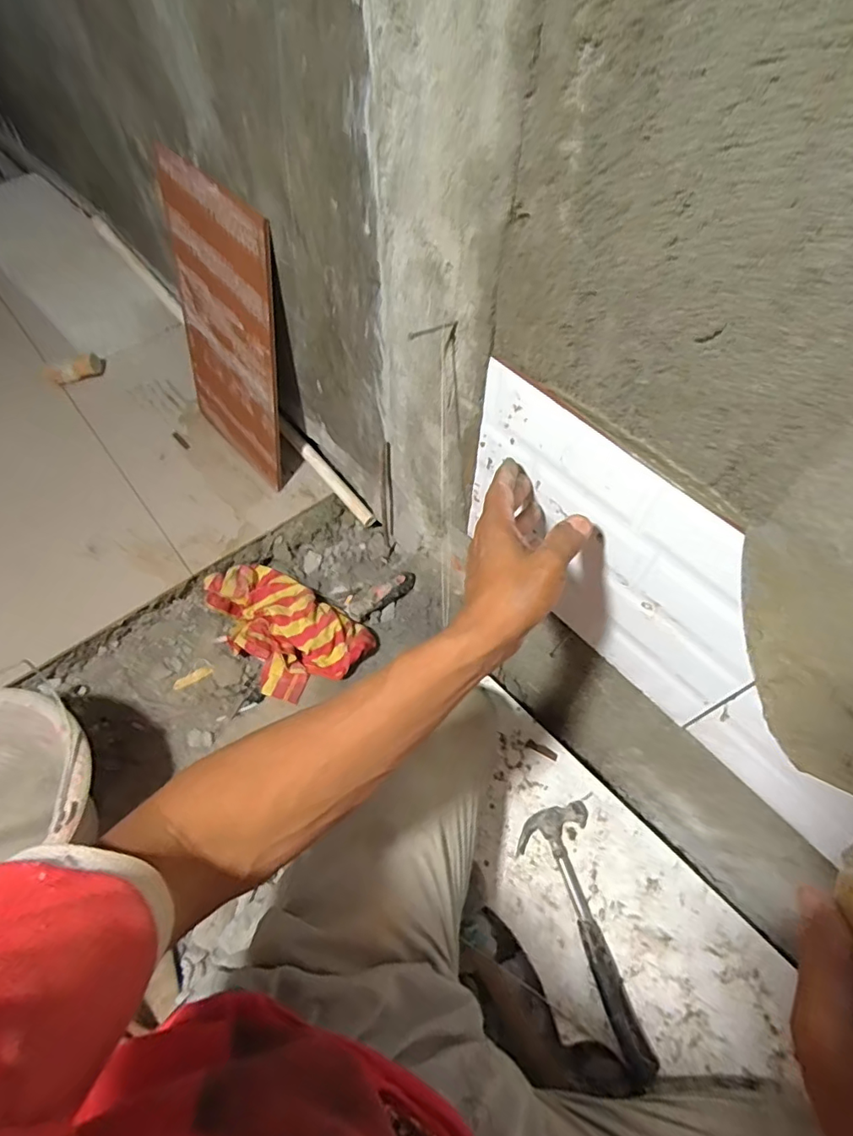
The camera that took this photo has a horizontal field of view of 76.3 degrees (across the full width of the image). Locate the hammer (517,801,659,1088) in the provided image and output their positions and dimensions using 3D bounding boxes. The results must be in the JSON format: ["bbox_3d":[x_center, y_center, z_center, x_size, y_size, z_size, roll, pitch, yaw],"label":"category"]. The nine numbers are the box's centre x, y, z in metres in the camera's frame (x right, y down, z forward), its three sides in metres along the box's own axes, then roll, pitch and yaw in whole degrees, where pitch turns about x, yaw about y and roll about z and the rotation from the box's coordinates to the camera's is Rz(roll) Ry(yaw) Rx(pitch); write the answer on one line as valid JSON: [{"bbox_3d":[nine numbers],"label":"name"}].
[{"bbox_3d":[0.180,0.426,0.630,0.089,0.027,0.269,-7,60,-6],"label":"hammer"}]

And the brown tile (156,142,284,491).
[{"bbox_3d":[-0.283,-0.324,0.767,0.013,0.389,0.239,-33,65,-32],"label":"brown tile"}]

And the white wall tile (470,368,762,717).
[{"bbox_3d":[0.152,-0.008,0.481,0.013,0.240,0.295,-38,67,-21],"label":"white wall tile"}]

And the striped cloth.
[{"bbox_3d":[-0.215,0.092,0.794,0.249,0.064,0.143,33,64,16],"label":"striped cloth"}]

